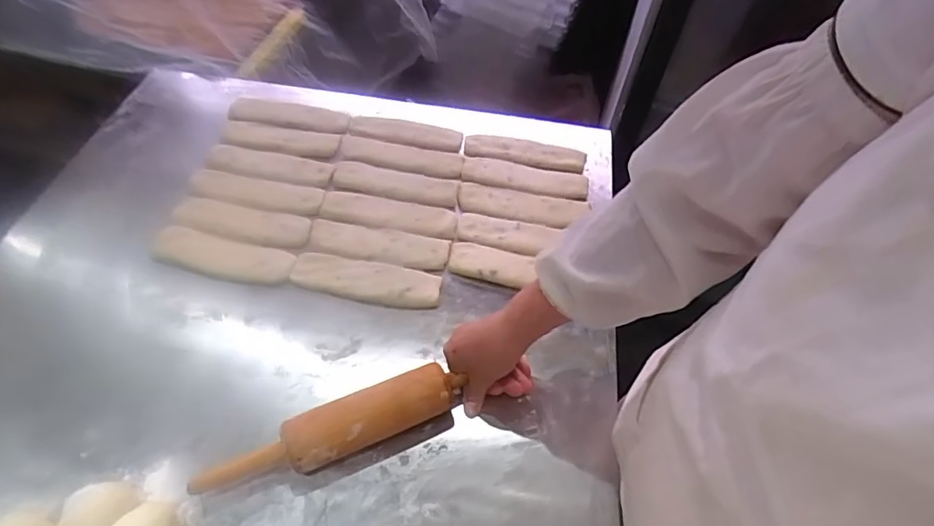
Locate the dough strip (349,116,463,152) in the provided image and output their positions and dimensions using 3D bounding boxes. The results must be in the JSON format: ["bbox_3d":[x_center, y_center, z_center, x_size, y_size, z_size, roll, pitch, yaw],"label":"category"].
[{"bbox_3d":[-0.096,-0.207,0.790,0.176,0.015,0.055,9,55,2],"label":"dough strip"}]

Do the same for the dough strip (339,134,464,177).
[{"bbox_3d":[-0.099,-0.160,0.759,0.182,0.011,0.053,11,55,4],"label":"dough strip"}]

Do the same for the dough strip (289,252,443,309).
[{"bbox_3d":[-0.127,0.022,0.633,0.183,0.019,0.056,9,55,2],"label":"dough strip"}]

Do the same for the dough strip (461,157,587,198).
[{"bbox_3d":[0.084,-0.124,0.742,0.182,0.013,0.050,10,55,3],"label":"dough strip"}]

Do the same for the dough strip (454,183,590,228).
[{"bbox_3d":[0.076,-0.080,0.713,0.177,0.009,0.053,9,55,2],"label":"dough strip"}]

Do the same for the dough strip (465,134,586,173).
[{"bbox_3d":[0.089,-0.168,0.767,0.182,0.015,0.046,7,55,1],"label":"dough strip"}]

